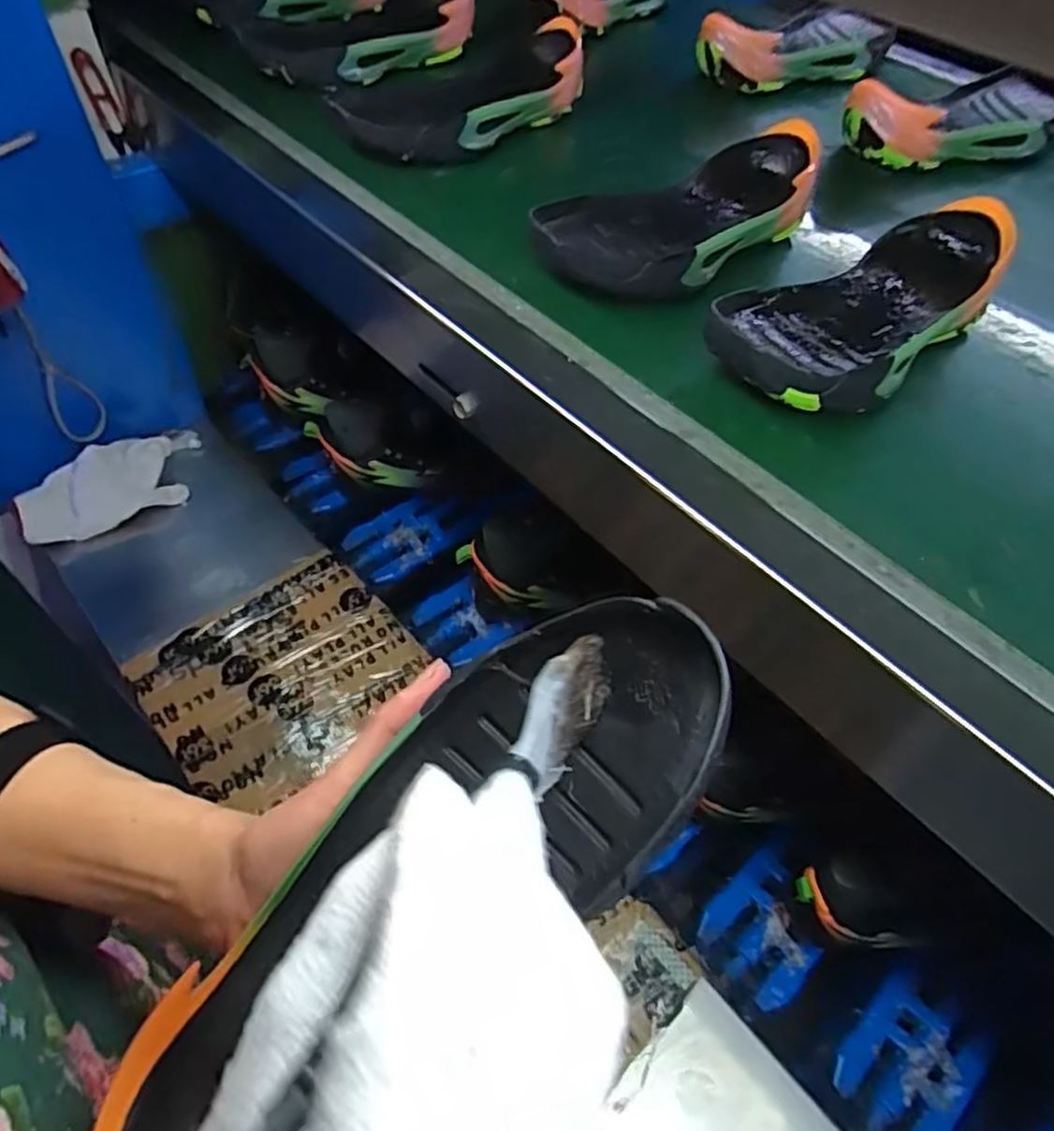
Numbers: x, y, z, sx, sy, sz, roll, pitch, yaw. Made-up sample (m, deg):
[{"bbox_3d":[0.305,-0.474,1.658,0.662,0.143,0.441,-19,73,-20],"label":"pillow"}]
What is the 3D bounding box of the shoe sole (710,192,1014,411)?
[{"bbox_3d":[0.209,-0.154,0.447,0.236,0.049,0.096,-28,57,-21],"label":"shoe sole"}]

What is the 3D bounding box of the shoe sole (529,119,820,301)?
[{"bbox_3d":[0.111,-0.244,0.505,0.243,0.043,0.098,-31,58,-23],"label":"shoe sole"}]

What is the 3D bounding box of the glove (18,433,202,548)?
[{"bbox_3d":[-0.465,-0.088,0.831,0.091,0.063,0.214,36,60,25],"label":"glove"}]

